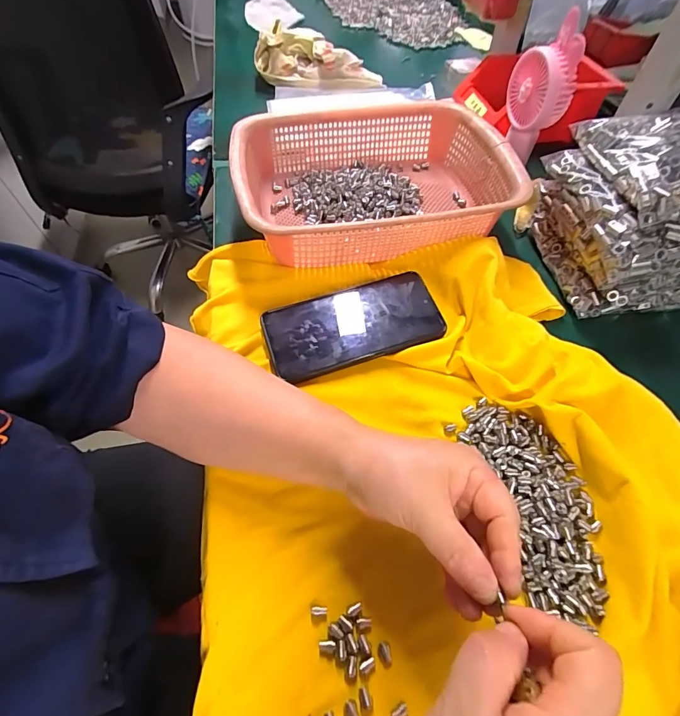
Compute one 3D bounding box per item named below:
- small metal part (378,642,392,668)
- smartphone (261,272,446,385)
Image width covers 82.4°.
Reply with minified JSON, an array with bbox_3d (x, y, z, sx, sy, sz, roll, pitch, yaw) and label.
[{"bbox_3d":[0.028,0.183,0.239,0.008,0.004,0.012,-8,57,-6],"label":"small metal part"},{"bbox_3d":[0.011,-0.032,0.360,0.160,0.009,0.077,-16,58,-11],"label":"smartphone"}]

